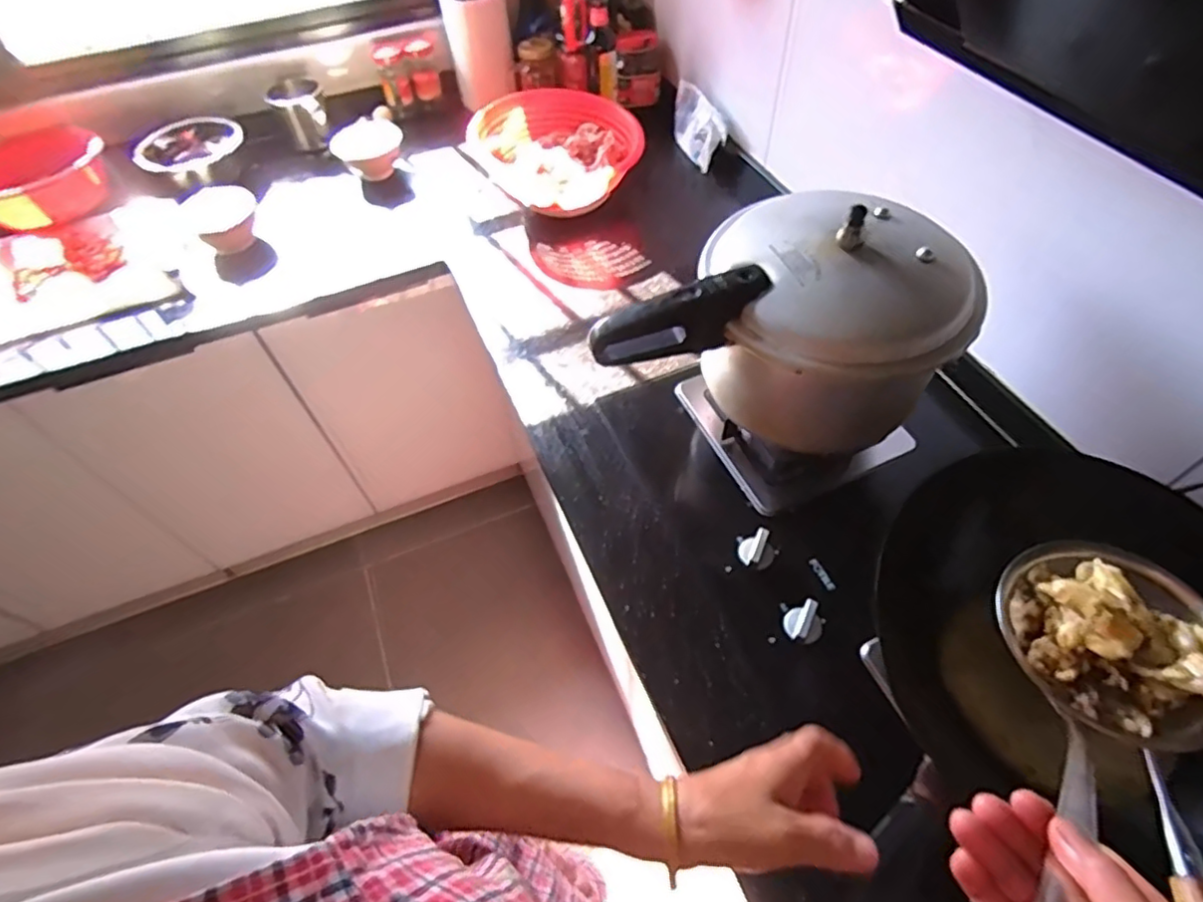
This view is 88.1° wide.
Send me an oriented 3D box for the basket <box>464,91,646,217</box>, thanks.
[{"bbox_3d":[-0.073,-0.544,1.169,0.268,0.149,0.255,-27,58,-15],"label":"basket"}]

